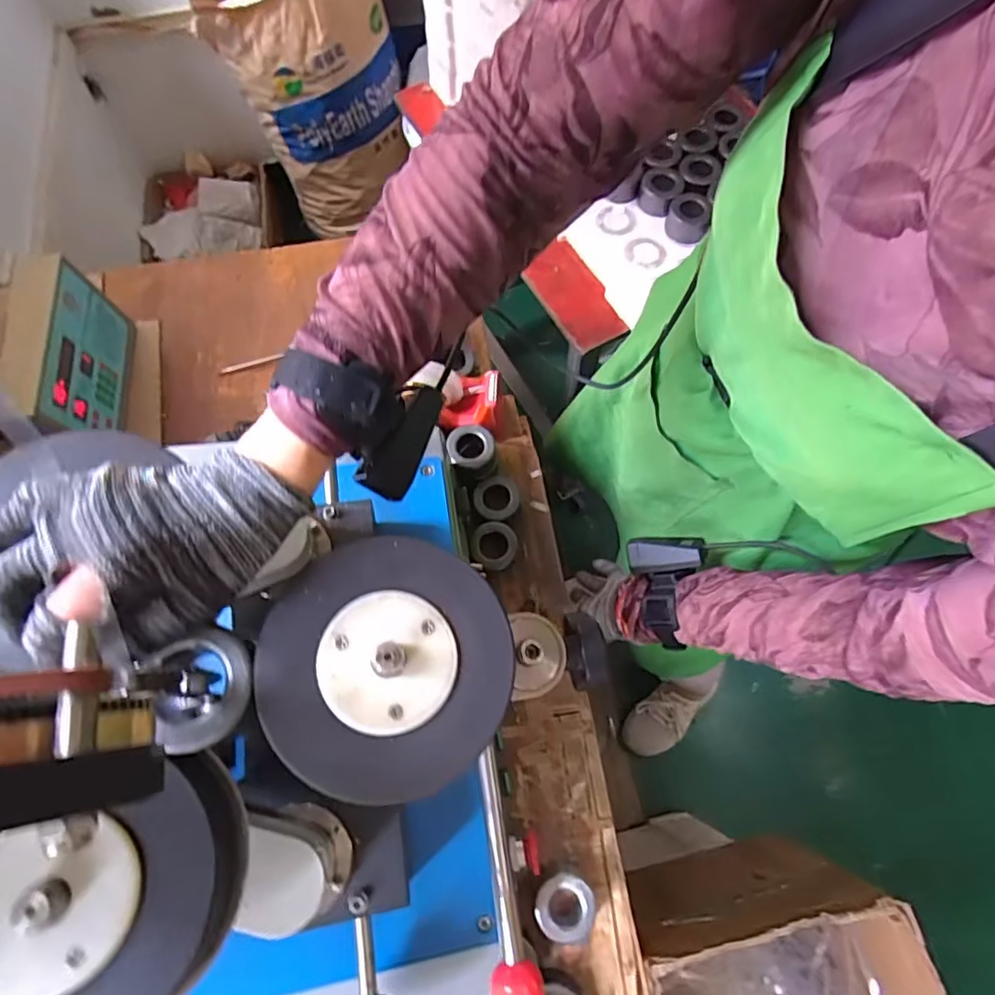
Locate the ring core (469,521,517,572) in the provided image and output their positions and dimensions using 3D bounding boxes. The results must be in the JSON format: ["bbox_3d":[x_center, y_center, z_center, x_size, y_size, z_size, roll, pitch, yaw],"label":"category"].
[{"bbox_3d":[-0.004,0.064,0.734,0.057,0.041,0.057,0,70,0],"label":"ring core"}]

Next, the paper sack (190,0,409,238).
[{"bbox_3d":[-0.386,-0.911,1.373,0.377,0.583,0.201,-36,74,-12],"label":"paper sack"}]

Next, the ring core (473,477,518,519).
[{"bbox_3d":[-0.001,0.004,0.752,0.057,0.036,0.062,-8,70,-3],"label":"ring core"}]

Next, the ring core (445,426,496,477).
[{"bbox_3d":[-0.033,-0.059,0.738,0.058,0.041,0.057,0,70,0],"label":"ring core"}]

